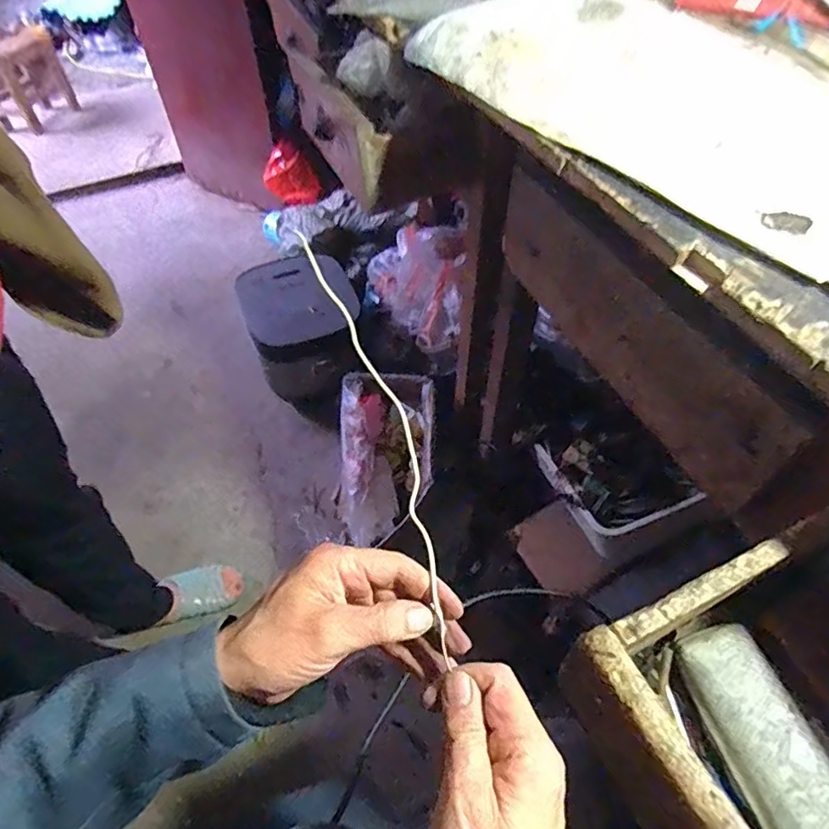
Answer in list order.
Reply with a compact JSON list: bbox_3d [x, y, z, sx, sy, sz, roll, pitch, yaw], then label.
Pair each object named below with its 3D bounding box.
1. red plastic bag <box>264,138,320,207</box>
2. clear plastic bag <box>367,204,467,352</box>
[{"bbox_3d":[-0.372,-0.713,1.621,0.173,0.136,0.102,37,63,23],"label":"red plastic bag"},{"bbox_3d":[0.006,-0.316,1.238,0.208,0.200,0.298,-7,55,-4],"label":"clear plastic bag"}]

